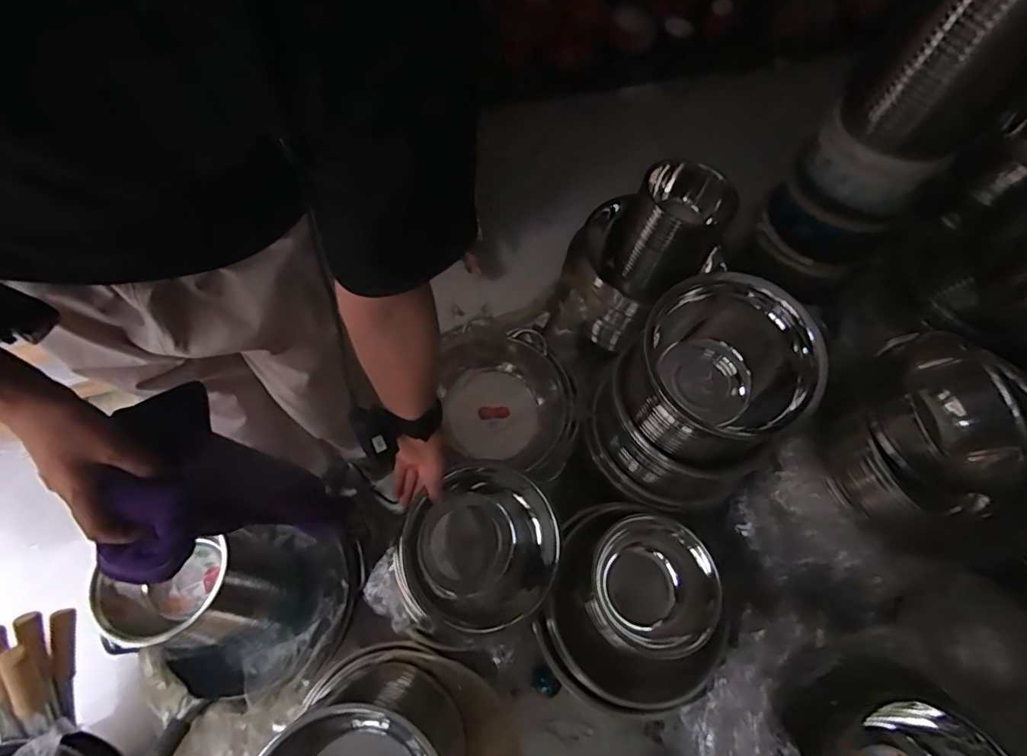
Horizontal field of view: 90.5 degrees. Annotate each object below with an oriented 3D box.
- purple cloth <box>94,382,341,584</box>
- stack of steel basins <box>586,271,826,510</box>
[{"bbox_3d":[-0.296,0.132,0.604,0.083,0.416,0.160,7,76,0],"label":"purple cloth"},{"bbox_3d":[0.334,0.043,0.952,0.324,0.381,0.279,-8,64,-8],"label":"stack of steel basins"}]

